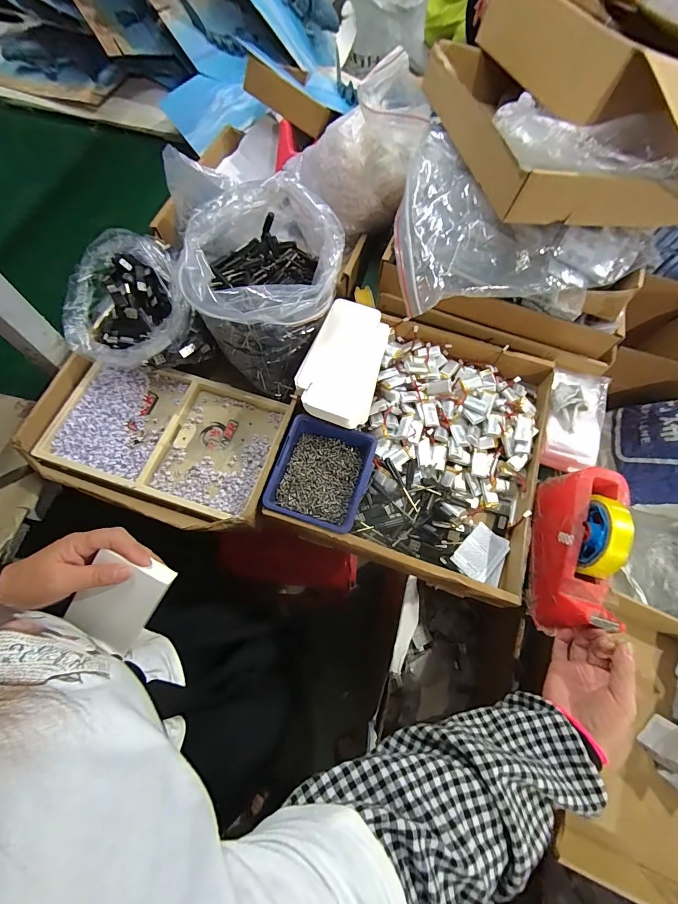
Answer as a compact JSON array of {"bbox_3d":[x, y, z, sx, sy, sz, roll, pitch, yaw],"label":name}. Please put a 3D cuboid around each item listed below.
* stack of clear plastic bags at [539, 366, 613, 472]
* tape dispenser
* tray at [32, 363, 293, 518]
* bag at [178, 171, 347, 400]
[{"bbox_3d":[0.362,-0.056,0.568,0.093,0.049,0.179,25,70,8],"label":"stack of clear plastic bags"},{"bbox_3d":[0.297,0.122,0.468,0.070,0.107,0.195,19,69,5],"label":"tape dispenser"},{"bbox_3d":[-0.256,-0.031,0.556,0.328,0.033,0.188,16,69,4],"label":"tray"},{"bbox_3d":[-0.097,-0.239,0.530,0.199,0.178,0.230,24,69,7],"label":"bag"}]

